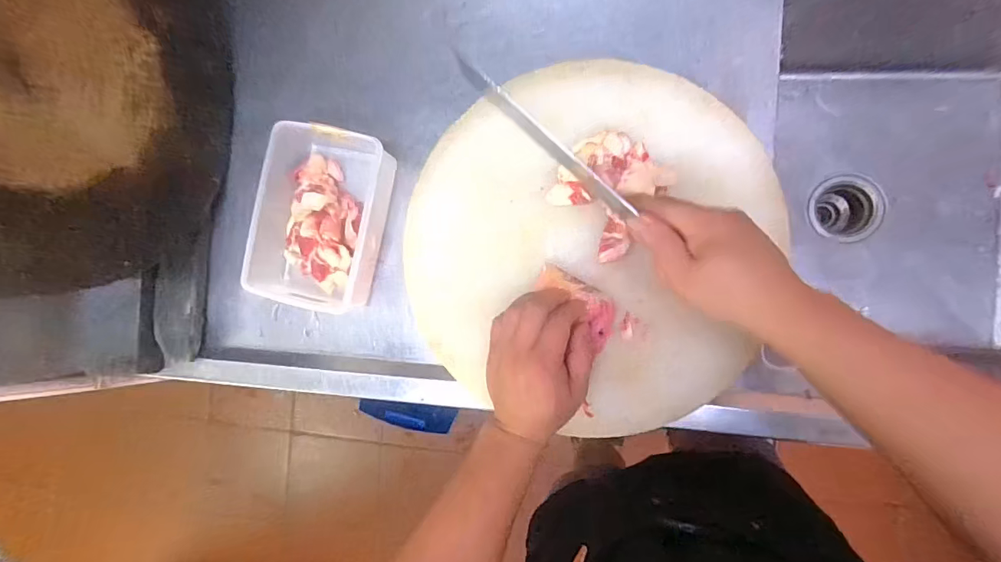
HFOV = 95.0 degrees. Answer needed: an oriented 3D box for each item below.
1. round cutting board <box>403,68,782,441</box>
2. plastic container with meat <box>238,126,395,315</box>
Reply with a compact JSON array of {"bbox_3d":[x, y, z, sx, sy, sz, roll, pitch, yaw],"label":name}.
[{"bbox_3d":[0.089,-0.035,0.474,0.377,0.041,0.377,-14,89,9],"label":"round cutting board"},{"bbox_3d":[-0.219,-0.075,0.543,0.151,0.063,0.200,11,93,9],"label":"plastic container with meat"}]

